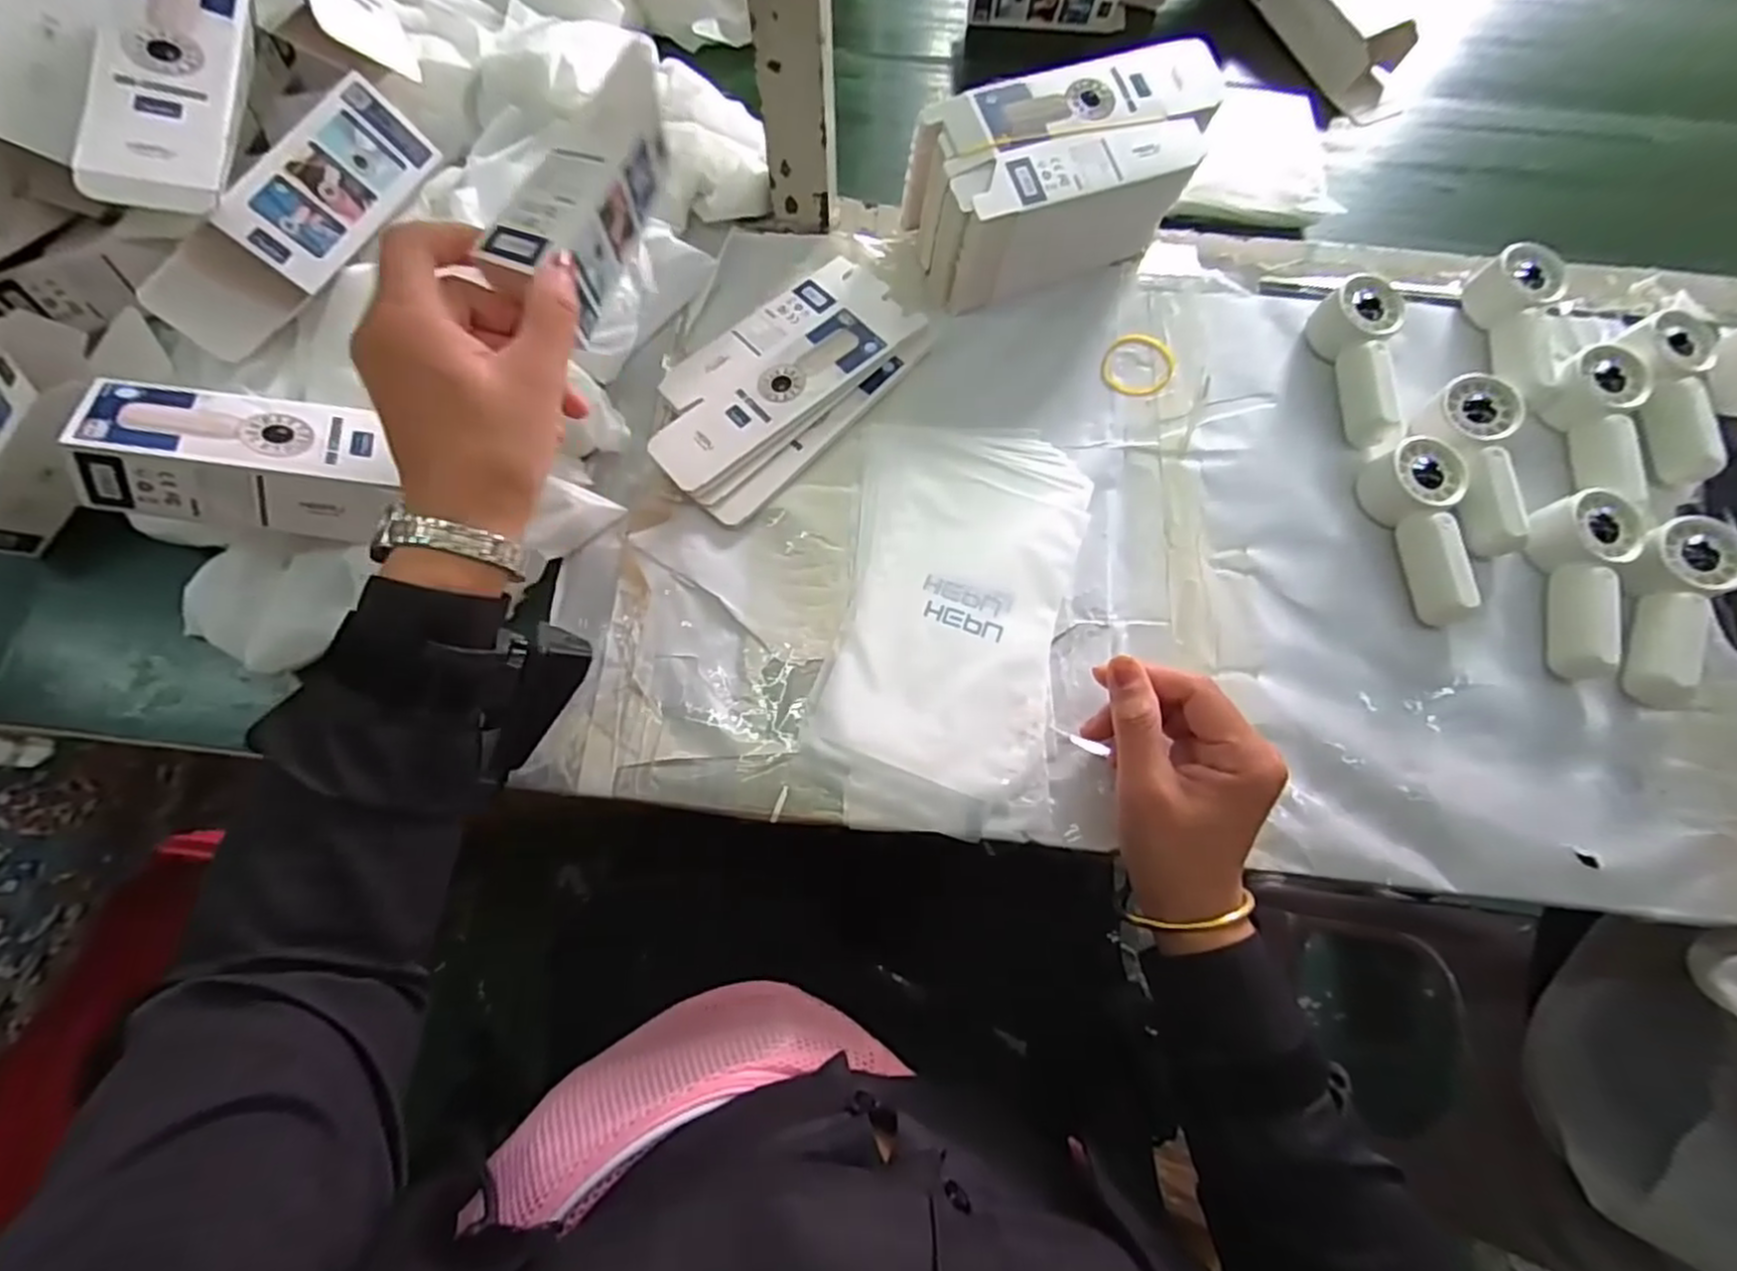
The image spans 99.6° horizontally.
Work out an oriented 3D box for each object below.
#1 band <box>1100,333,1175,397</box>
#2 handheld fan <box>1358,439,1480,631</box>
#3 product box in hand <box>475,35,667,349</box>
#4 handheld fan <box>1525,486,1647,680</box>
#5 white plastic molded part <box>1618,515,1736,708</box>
[{"bbox_3d":[0.182,-0.183,0.493,0.048,0.004,0.051,0,72,0],"label":"band"},{"bbox_3d":[0.328,-0.063,0.438,0.049,0.030,0.109,6,72,2],"label":"handheld fan"},{"bbox_3d":[-0.135,-0.225,0.367,0.040,0.052,0.135,21,80,6],"label":"product box in hand"},{"bbox_3d":[0.412,-0.034,0.430,0.051,0.032,0.115,23,73,7],"label":"handheld fan"},{"bbox_3d":[0.462,-0.016,0.425,0.051,0.036,0.114,21,73,6],"label":"white plastic molded part"}]

